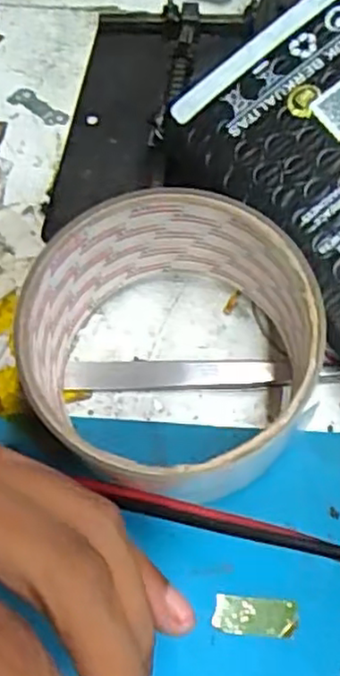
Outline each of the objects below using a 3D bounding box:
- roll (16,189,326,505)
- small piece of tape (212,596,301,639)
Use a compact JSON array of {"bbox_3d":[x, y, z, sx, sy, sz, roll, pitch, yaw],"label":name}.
[{"bbox_3d":[0.002,0.004,0.202,0.079,0.056,0.076,0,66,0],"label":"roll"},{"bbox_3d":[0.025,0.082,0.198,0.025,0.004,0.010,4,71,3],"label":"small piece of tape"}]

